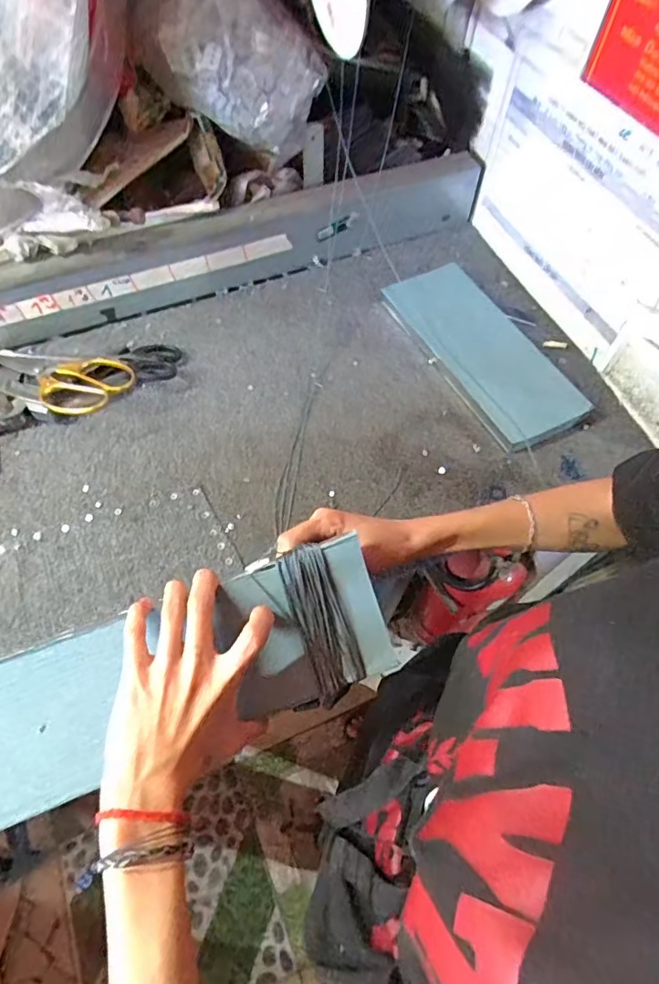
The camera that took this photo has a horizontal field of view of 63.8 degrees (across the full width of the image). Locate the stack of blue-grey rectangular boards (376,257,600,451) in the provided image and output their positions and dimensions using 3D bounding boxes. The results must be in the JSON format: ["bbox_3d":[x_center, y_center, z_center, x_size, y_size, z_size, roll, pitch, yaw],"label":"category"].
[{"bbox_3d":[0.175,-0.163,0.605,0.106,0.025,0.258,-24,64,-15],"label":"stack of blue-grey rectangular boards"}]

